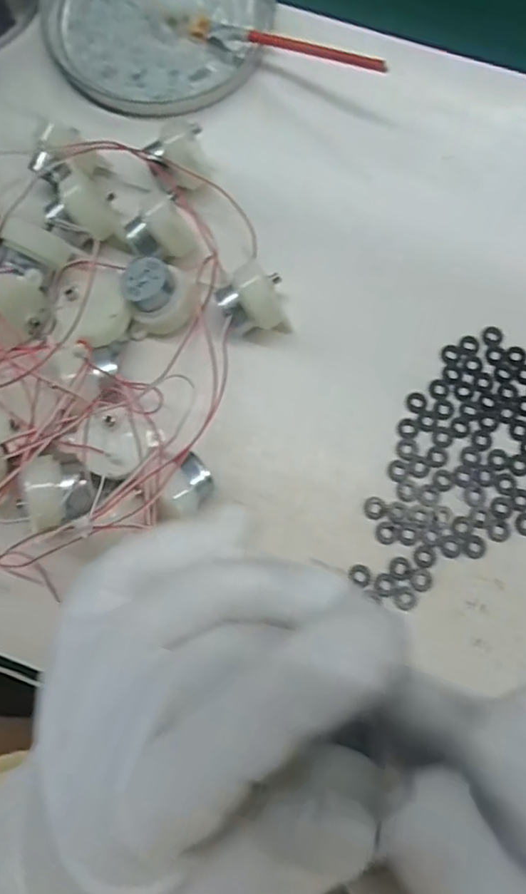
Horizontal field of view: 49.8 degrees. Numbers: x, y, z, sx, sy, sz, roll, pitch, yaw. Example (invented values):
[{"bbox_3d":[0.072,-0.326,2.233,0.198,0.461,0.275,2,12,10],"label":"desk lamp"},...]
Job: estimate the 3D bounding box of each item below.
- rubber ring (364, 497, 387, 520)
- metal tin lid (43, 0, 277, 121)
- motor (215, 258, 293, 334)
[{"bbox_3d":[0.053,0.029,0.266,0.011,0.004,0.011,0,78,1],"label":"rubber ring"},{"bbox_3d":[-0.060,-0.253,0.329,0.127,0.015,0.129,0,78,1],"label":"metal tin lid"},{"bbox_3d":[-0.004,-0.072,0.275,0.033,0.030,0.029,-9,78,-1],"label":"motor"}]

